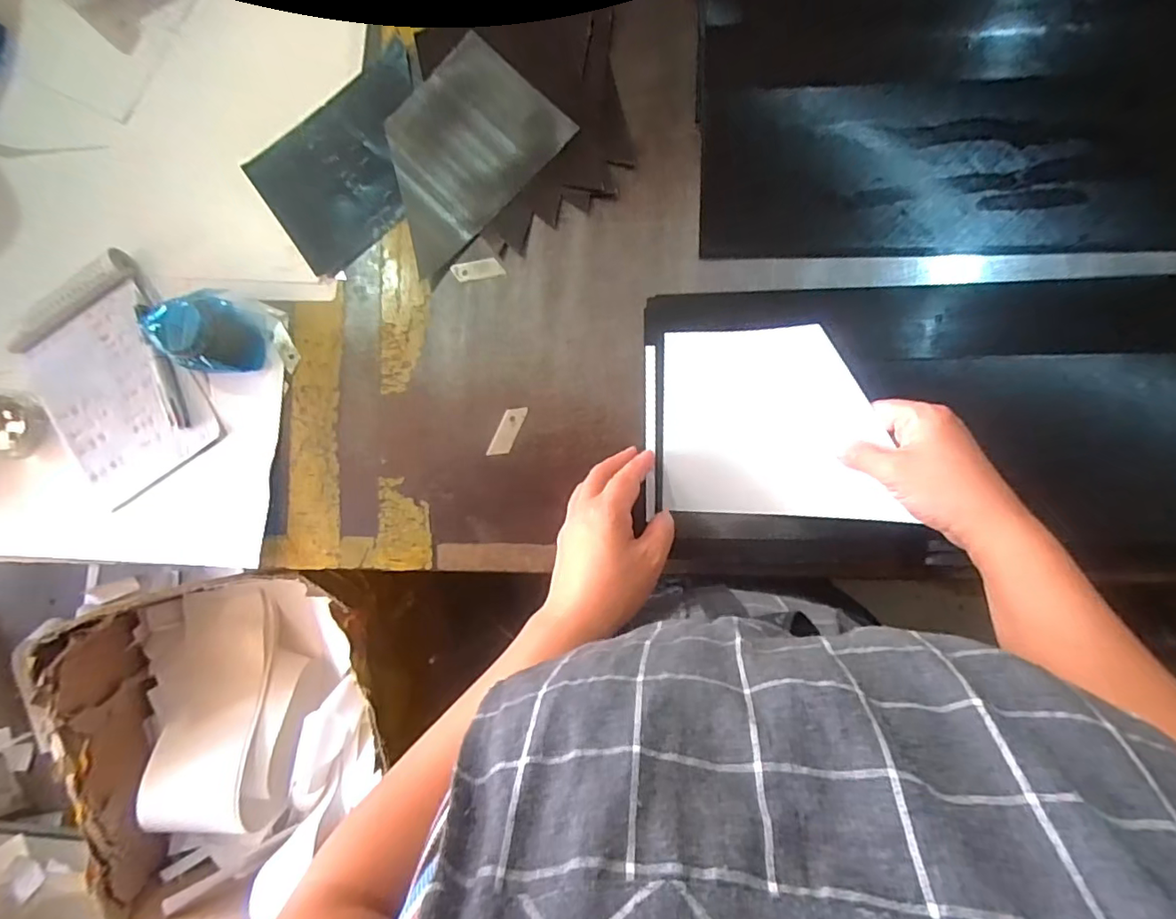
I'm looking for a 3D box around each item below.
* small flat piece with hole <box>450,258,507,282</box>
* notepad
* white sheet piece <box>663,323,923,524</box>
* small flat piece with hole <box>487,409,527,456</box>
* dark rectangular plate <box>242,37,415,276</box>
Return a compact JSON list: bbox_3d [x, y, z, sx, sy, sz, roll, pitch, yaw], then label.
[{"bbox_3d":[-0.100,-0.172,0.499,0.047,0.004,0.018,-8,86,7],"label":"small flat piece with hole"},{"bbox_3d":[-0.463,-0.074,0.537,0.156,0.024,0.207,-35,84,4],"label":"notepad"},{"bbox_3d":[0.143,-0.029,0.429,0.164,0.013,0.143,0,88,12],"label":"white sheet piece"},{"bbox_3d":[-0.071,-0.024,0.483,0.018,0.004,0.048,25,91,8],"label":"small flat piece with hole"},{"bbox_3d":[-0.222,-0.283,0.525,0.185,0.007,0.151,-35,82,5],"label":"dark rectangular plate"}]

